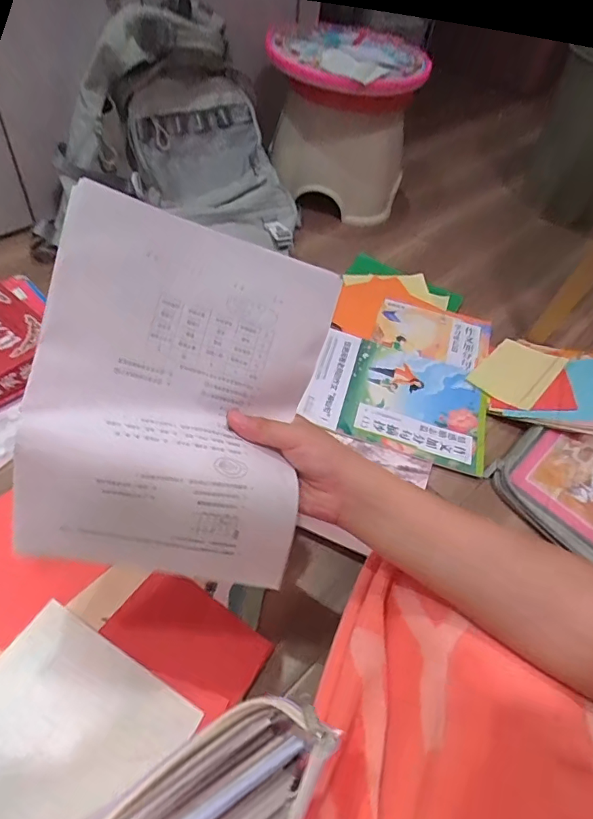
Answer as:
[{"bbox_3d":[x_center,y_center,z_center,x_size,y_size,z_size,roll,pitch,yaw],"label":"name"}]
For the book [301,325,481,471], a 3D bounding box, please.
[{"bbox_3d":[0.145,-0.024,0.691,0.241,0.016,0.188,16,51,7],"label":"book"}]

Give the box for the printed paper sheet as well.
[{"bbox_3d":[-0.082,-0.006,0.356,0.192,0.028,0.247,13,87,-19],"label":"printed paper sheet"}]

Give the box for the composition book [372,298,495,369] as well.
[{"bbox_3d":[0.216,-0.124,0.789,0.174,0.017,0.119,19,54,7],"label":"composition book"}]

